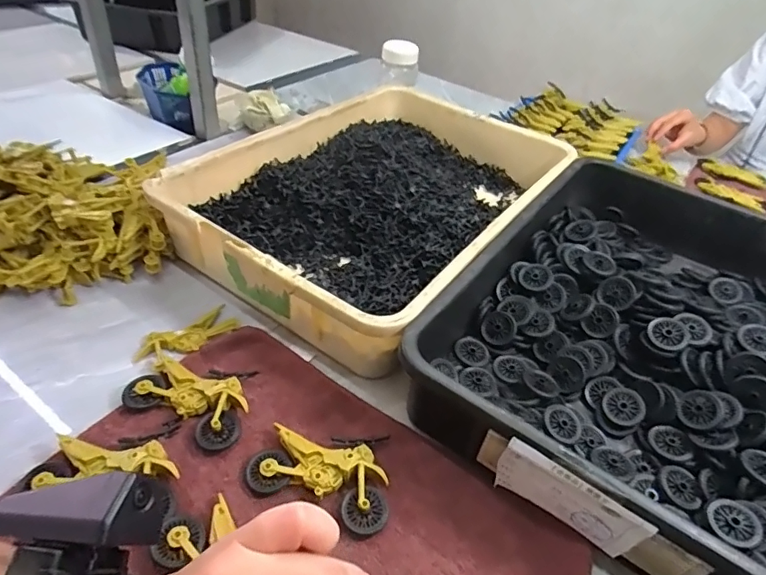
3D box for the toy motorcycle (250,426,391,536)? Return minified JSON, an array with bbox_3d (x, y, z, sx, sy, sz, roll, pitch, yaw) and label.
[{"bbox_3d":[-0.046,0.150,0.411,0.114,0.021,0.077,17,43,11],"label":"toy motorcycle"}]

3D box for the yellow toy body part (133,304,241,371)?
[{"bbox_3d":[-0.203,0.049,0.511,0.047,0.010,0.099,33,48,27],"label":"yellow toy body part"}]

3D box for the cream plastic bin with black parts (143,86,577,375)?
[{"bbox_3d":[0.008,-0.132,0.676,0.354,0.088,0.522,28,46,22],"label":"cream plastic bin with black parts"}]

